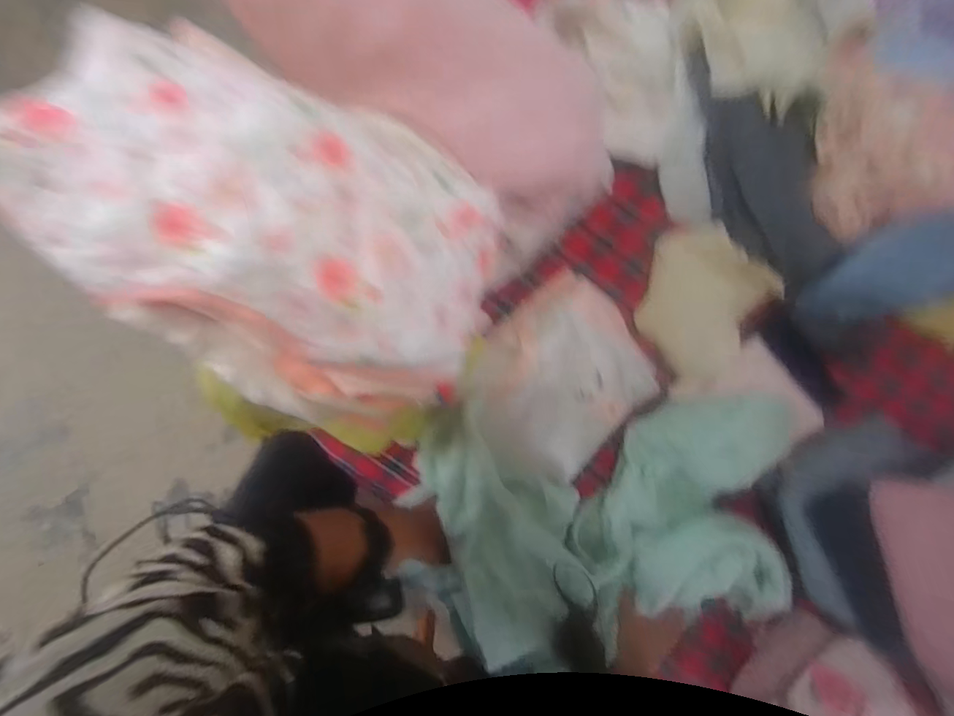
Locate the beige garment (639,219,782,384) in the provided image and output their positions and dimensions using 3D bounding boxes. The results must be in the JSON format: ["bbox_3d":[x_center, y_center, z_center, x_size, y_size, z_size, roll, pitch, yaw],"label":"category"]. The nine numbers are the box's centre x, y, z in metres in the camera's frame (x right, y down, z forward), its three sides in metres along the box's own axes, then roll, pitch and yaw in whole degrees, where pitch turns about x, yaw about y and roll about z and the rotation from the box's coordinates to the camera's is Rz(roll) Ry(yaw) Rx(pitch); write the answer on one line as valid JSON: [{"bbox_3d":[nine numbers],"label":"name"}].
[{"bbox_3d":[0.284,-0.072,0.595,0.154,0.036,0.173,33,87,-4],"label":"beige garment"}]

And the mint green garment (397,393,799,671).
[{"bbox_3d":[0.173,0.194,0.558,0.426,0.090,0.267,-4,90,-6],"label":"mint green garment"}]

